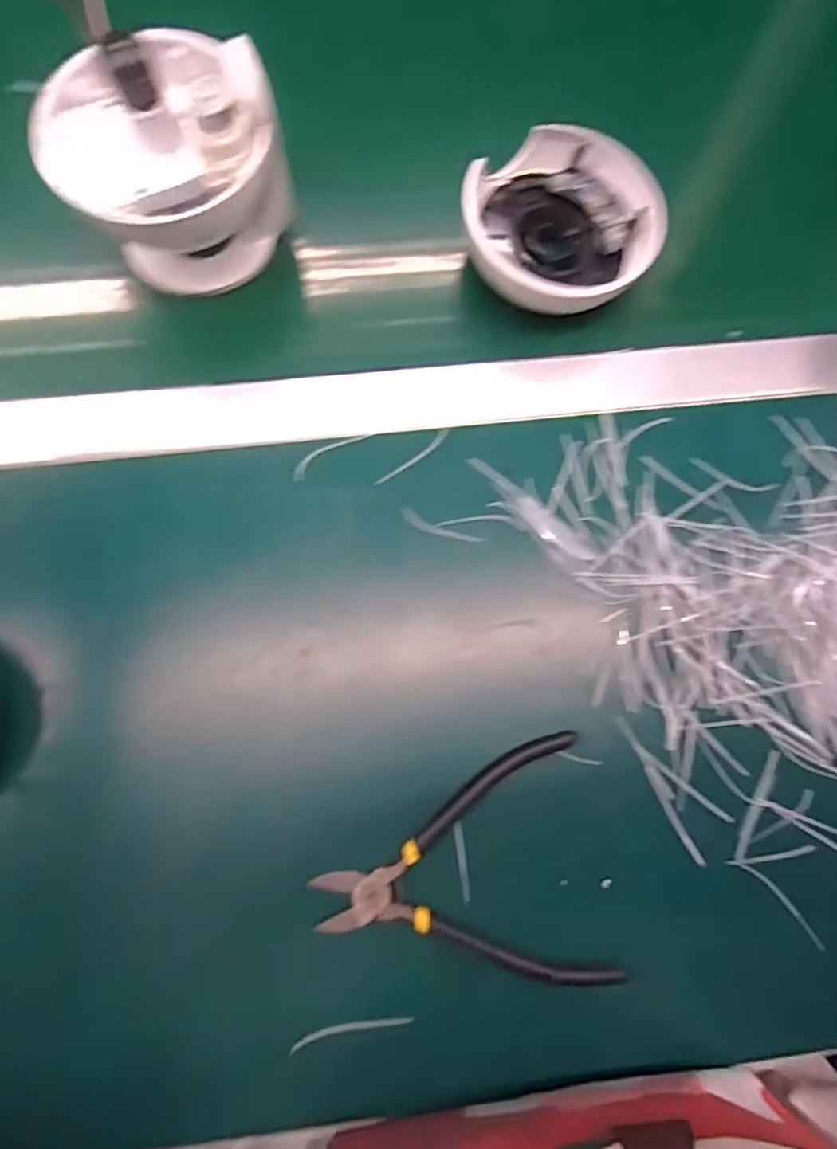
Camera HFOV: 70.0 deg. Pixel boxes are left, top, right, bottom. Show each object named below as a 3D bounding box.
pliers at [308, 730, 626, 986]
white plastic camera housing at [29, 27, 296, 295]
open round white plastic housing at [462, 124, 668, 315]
[{"bbox_3d":[0.020,0.145,0.297,0.138,0.016,0.114,-4,78,-3],"label":"pliers"},{"bbox_3d":[-0.143,-0.236,0.343,0.117,0.114,0.101,-31,80,-8],"label":"white plastic camera housing"},{"bbox_3d":[0.087,-0.215,0.370,0.117,0.042,0.114,0,78,-1],"label":"open round white plastic housing"}]

